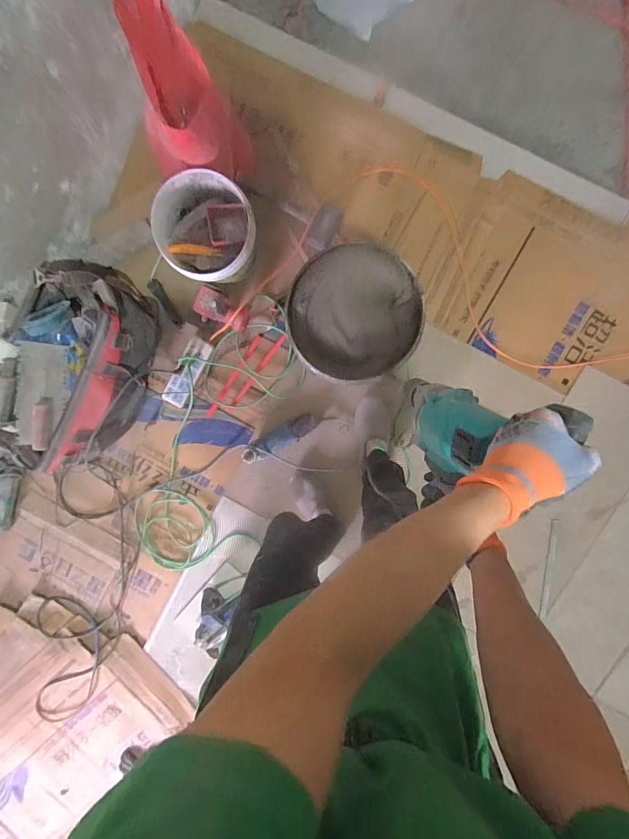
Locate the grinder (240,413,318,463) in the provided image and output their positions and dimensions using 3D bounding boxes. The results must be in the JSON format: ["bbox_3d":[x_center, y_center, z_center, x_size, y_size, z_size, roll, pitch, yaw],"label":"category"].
[{"bbox_3d":[-0.106,0.059,1.215,0.252,0.060,0.065,-28,92,7],"label":"grinder"}]

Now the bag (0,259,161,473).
[{"bbox_3d":[-0.671,-0.155,1.112,0.298,0.303,0.568,15,96,3],"label":"bag"}]

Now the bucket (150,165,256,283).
[{"bbox_3d":[-0.272,-0.498,1.065,0.245,0.234,0.233,0,95,5],"label":"bucket"}]

